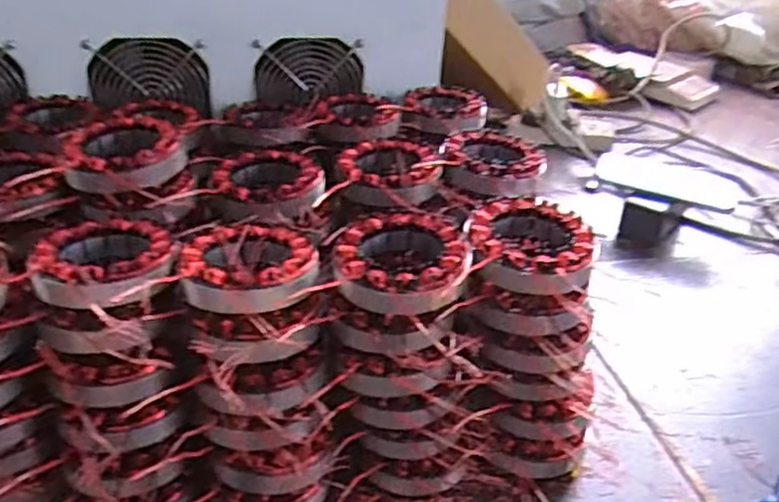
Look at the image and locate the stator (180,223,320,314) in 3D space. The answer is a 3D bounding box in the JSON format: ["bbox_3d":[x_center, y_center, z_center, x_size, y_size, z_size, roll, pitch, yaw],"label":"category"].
[{"bbox_3d":[-0.089,0.008,0.445,0.083,0.024,0.085,-2,31,-9],"label":"stator"}]

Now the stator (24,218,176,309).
[{"bbox_3d":[-0.178,0.006,0.437,0.085,0.024,0.084,3,31,-2],"label":"stator"}]

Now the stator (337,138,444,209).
[{"bbox_3d":[-0.002,-0.060,0.579,0.086,0.035,0.094,3,31,-1],"label":"stator"}]

